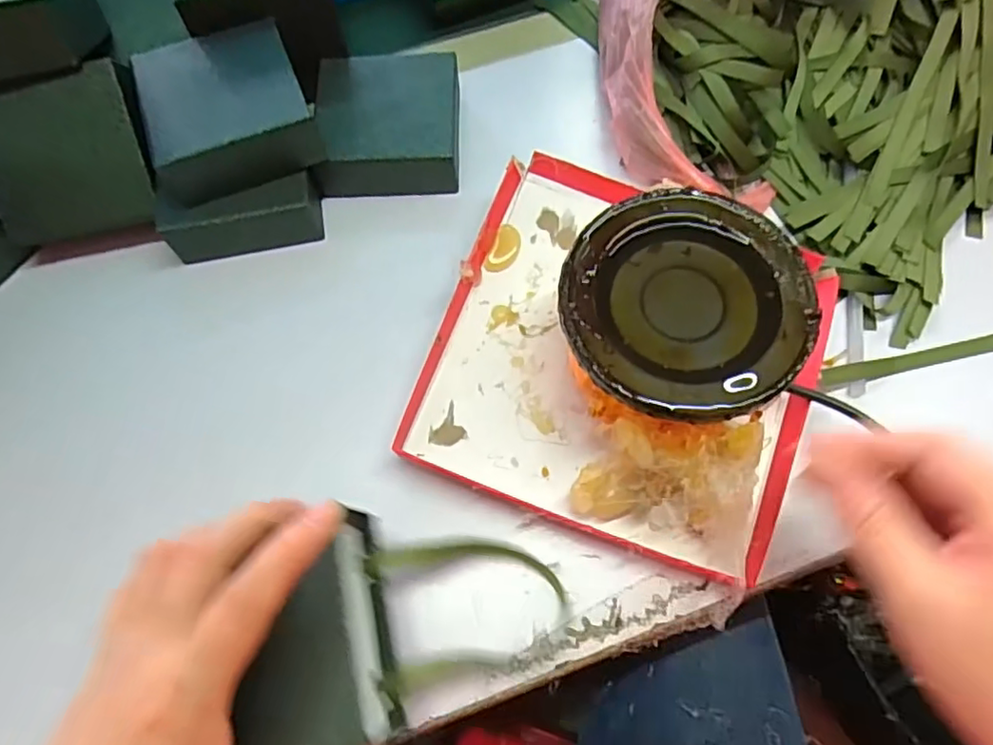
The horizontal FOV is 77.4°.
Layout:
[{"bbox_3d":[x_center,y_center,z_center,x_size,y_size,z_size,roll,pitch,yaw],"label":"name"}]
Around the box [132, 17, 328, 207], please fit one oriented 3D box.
[{"bbox_3d":[-0.162,-0.161,0.376,0.093,0.032,0.100,-16,68,-5],"label":"box"}]

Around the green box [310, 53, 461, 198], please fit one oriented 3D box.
[{"bbox_3d":[-0.071,-0.163,0.418,0.092,0.039,0.102,0,67,2],"label":"green box"}]

